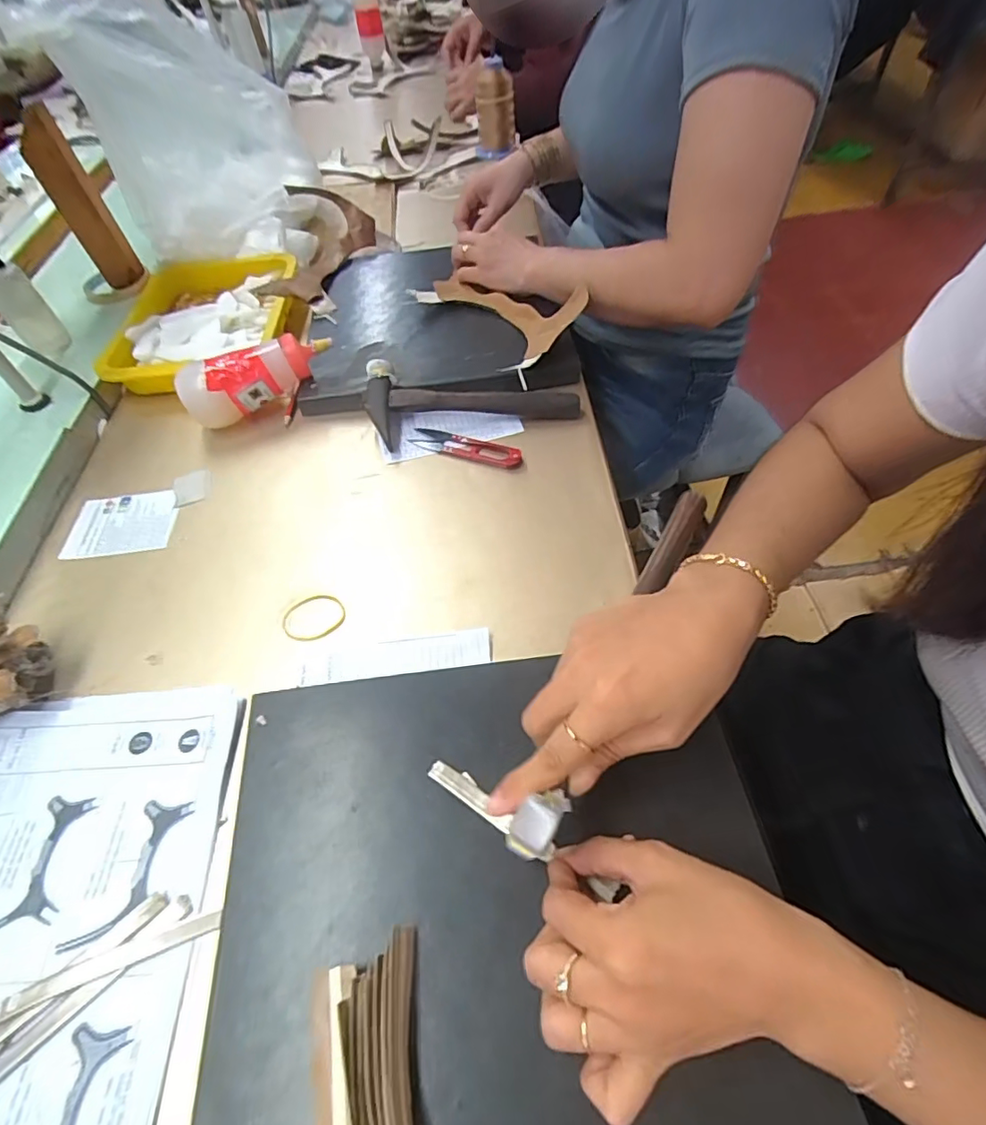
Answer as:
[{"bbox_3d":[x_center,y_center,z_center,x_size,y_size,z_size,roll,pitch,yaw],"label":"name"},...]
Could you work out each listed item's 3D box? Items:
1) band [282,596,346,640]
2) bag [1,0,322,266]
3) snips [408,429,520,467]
[{"bbox_3d":[-0.144,0.044,0.436,0.048,0.004,0.041,-24,56,-13],"label":"band"},{"bbox_3d":[-0.376,-0.561,0.706,0.127,0.250,0.245,23,59,20],"label":"bag"},{"bbox_3d":[-0.026,-0.115,0.534,0.114,0.013,0.026,15,56,15],"label":"snips"}]

